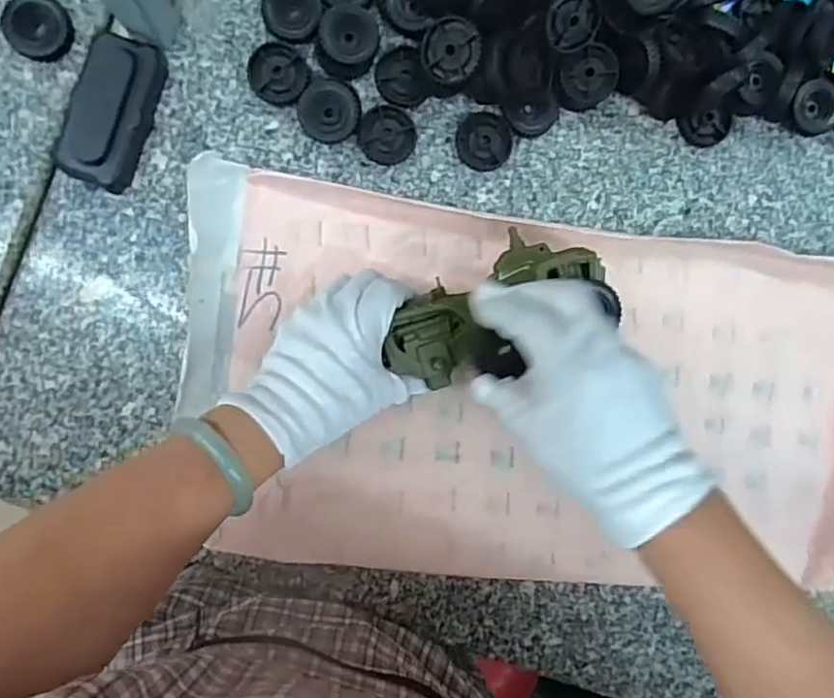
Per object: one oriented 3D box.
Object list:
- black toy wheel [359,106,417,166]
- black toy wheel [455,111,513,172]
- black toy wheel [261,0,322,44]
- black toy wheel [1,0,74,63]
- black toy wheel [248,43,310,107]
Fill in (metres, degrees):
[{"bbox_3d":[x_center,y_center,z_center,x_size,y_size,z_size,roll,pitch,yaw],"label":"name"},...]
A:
[{"bbox_3d":[-0.022,-0.165,0.479,0.042,0.008,0.042,0,93,-8],"label":"black toy wheel"},{"bbox_3d":[0.053,-0.164,0.490,0.043,0.010,0.044,0,93,-8],"label":"black toy wheel"},{"bbox_3d":[-0.093,-0.253,0.463,0.041,0.014,0.046,1,92,-8],"label":"black toy wheel"},{"bbox_3d":[-0.267,-0.227,0.438,0.044,0.014,0.043,0,93,-8],"label":"black toy wheel"},{"bbox_3d":[-0.104,-0.207,0.466,0.042,0.013,0.041,0,93,-8],"label":"black toy wheel"}]

